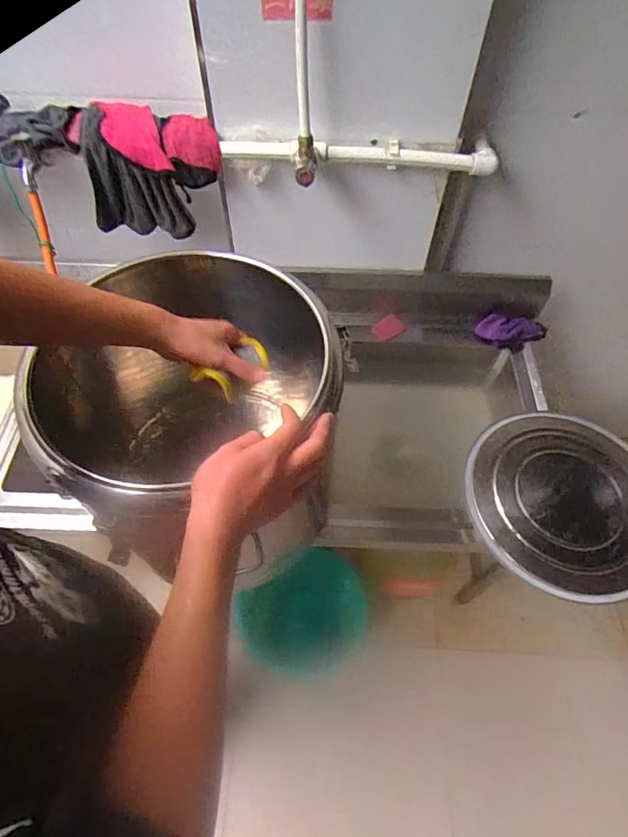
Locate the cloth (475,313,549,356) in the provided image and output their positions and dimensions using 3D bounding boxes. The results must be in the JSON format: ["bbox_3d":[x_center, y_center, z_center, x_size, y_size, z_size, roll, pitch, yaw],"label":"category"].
[{"bbox_3d":[0.466,-0.203,1.137,0.155,0.080,0.028,16,21,4],"label":"cloth"}]

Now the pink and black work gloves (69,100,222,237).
[{"bbox_3d":[-0.292,-0.448,0.879,0.249,0.195,0.103,10,59,4],"label":"pink and black work gloves"}]

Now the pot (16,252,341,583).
[{"bbox_3d":[-0.153,0.013,0.727,0.349,0.406,0.383,0,54,0],"label":"pot"}]

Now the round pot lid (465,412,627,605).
[{"bbox_3d":[0.469,0.145,0.886,0.354,0.051,0.338,1,59,-1],"label":"round pot lid"}]

